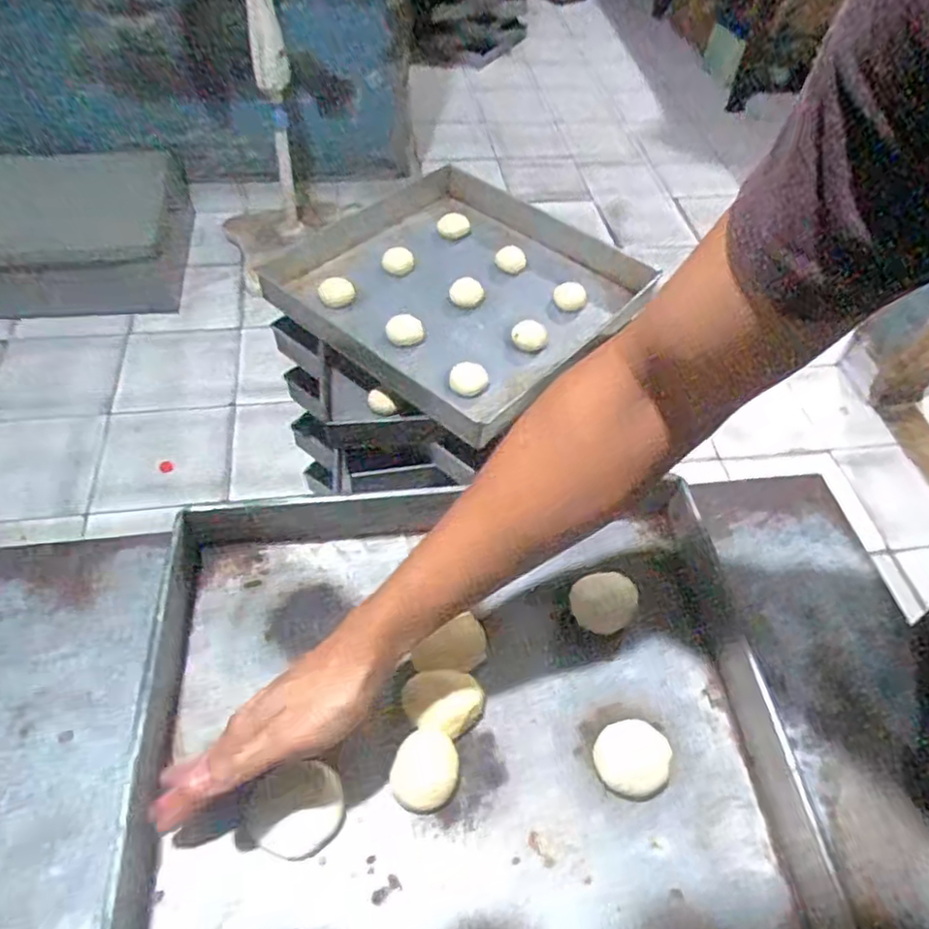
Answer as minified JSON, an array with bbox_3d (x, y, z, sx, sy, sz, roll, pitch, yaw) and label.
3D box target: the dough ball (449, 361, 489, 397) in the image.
[{"bbox_3d":[0.006,-0.119,0.966,0.054,0.039,0.054,2,51,-3],"label":"dough ball"}]

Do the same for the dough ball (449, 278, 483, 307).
[{"bbox_3d":[0.004,-0.277,1.086,0.051,0.035,0.039,5,51,-1],"label":"dough ball"}]

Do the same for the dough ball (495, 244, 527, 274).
[{"bbox_3d":[0.078,-0.346,1.138,0.050,0.030,0.046,2,51,-3],"label":"dough ball"}]

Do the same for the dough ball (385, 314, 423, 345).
[{"bbox_3d":[-0.090,-0.201,1.012,0.055,0.031,0.041,-3,52,-7],"label":"dough ball"}]

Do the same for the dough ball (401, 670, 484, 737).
[{"bbox_3d":[-0.017,0.188,0.531,0.061,0.023,0.044,3,53,-1],"label":"dough ball"}]

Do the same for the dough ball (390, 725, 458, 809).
[{"bbox_3d":[-0.030,0.228,0.506,0.048,0.019,0.053,6,53,2],"label":"dough ball"}]

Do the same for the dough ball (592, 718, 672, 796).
[{"bbox_3d":[0.128,0.225,0.516,0.056,0.019,0.051,1,53,-2],"label":"dough ball"}]

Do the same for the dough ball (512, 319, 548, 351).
[{"bbox_3d":[0.099,-0.194,1.023,0.049,0.041,0.044,13,52,6],"label":"dough ball"}]

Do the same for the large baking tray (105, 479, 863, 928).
[{"bbox_3d":[0.008,0.218,0.494,0.489,0.059,0.462,-3,53,-5],"label":"large baking tray"}]

